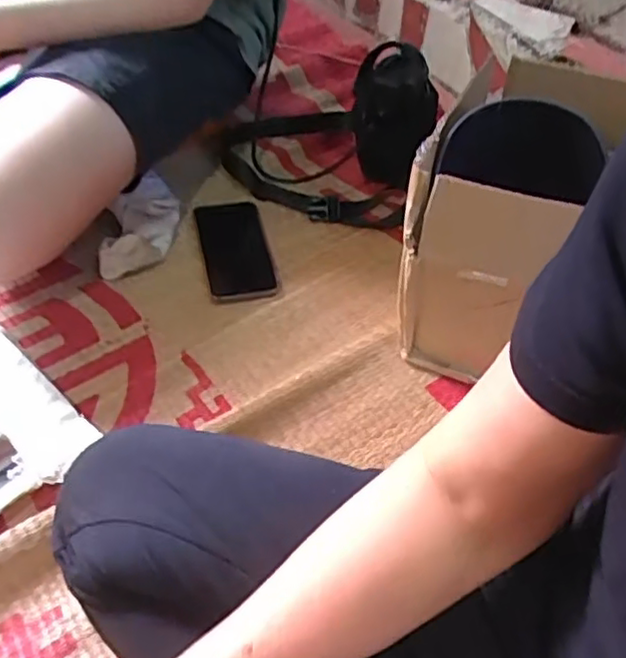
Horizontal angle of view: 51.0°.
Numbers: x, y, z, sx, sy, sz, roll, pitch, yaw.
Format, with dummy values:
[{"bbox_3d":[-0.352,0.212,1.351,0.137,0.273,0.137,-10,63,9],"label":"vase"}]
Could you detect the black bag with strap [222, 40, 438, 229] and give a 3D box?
[{"bbox_3d":[0.018,-0.249,0.823,0.266,0.136,0.185,5,49,-1],"label":"black bag with strap"}]

